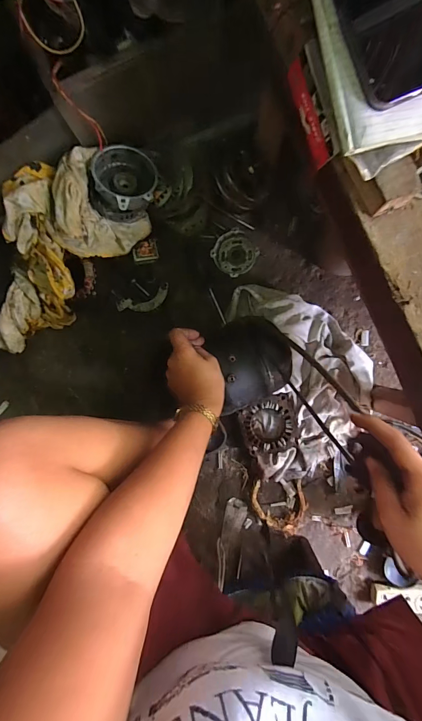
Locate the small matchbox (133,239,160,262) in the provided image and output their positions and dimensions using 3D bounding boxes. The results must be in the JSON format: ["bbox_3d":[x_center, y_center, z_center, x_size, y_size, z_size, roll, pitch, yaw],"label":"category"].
[{"bbox_3d":[-0.130,-0.219,0.659,0.051,0.008,0.039,-17,114,-20],"label":"small matchbox"}]

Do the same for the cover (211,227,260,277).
[{"bbox_3d":[0.049,-0.219,0.671,0.085,0.028,0.085,-33,89,3],"label":"cover"}]

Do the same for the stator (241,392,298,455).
[{"bbox_3d":[0.115,0.128,0.659,0.108,0.038,0.108,-17,90,3],"label":"stator"}]

